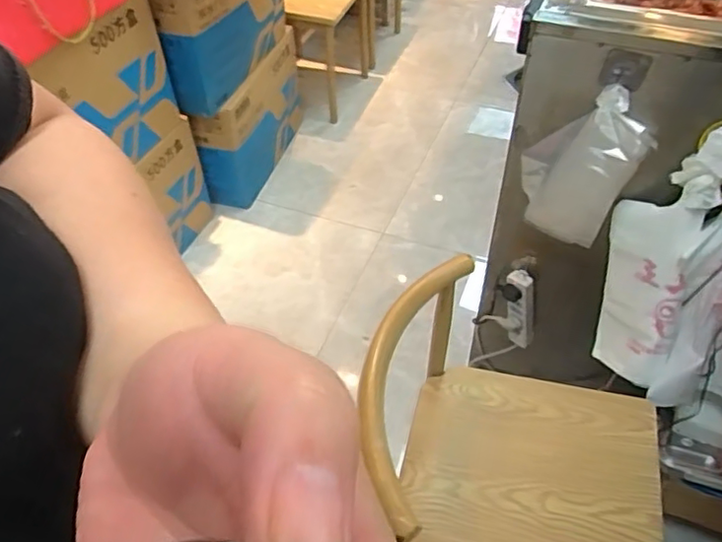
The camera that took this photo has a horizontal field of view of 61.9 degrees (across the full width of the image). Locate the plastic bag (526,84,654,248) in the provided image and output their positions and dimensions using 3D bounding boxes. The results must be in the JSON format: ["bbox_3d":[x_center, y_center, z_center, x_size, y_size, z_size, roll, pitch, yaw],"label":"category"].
[{"bbox_3d":[0.351,-0.171,0.974,0.091,0.241,0.171,-33,55,-25],"label":"plastic bag"}]

